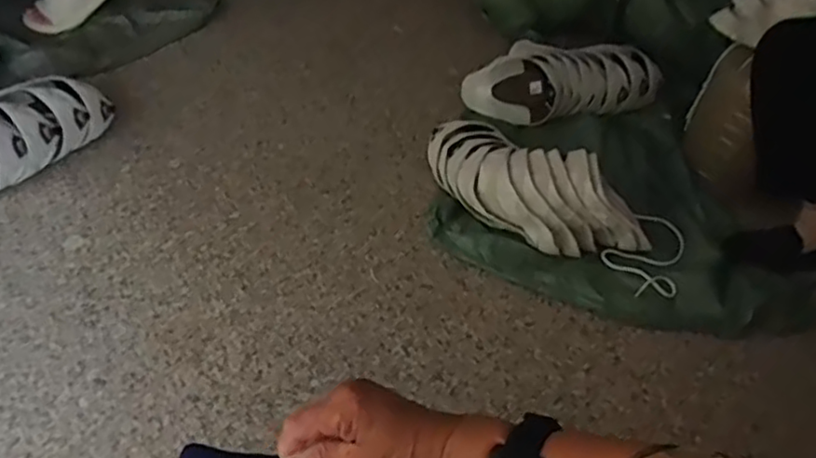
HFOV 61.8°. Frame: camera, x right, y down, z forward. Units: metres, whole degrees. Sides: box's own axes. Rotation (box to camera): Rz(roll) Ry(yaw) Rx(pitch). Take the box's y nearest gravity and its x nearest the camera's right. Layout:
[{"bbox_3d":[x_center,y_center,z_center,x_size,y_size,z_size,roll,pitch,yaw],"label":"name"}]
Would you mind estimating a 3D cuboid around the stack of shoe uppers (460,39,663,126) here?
[{"bbox_3d":[0.357,-0.352,1.553,0.443,0.144,0.162,-1,45,-10],"label":"stack of shoe uppers"}]

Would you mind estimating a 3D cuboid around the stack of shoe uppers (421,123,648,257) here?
[{"bbox_3d":[0.220,-0.082,1.238,0.425,0.147,0.171,28,47,18],"label":"stack of shoe uppers"}]

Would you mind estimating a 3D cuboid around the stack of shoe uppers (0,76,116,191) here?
[{"bbox_3d":[-0.715,-0.171,1.218,0.358,0.106,0.170,-22,53,-28],"label":"stack of shoe uppers"}]

